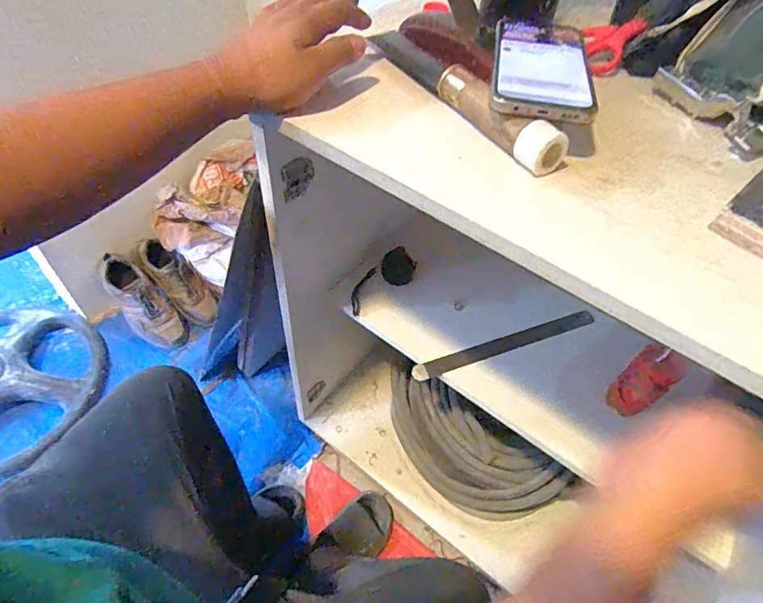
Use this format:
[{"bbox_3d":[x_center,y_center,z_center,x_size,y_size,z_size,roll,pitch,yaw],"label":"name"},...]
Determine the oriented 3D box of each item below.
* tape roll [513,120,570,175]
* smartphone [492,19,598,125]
[{"bbox_3d":[0.126,-0.119,0.350,0.040,0.034,0.024,-17,55,-18],"label":"tape roll"},{"bbox_3d":[0.137,-0.204,0.392,0.077,0.011,0.164,12,51,4],"label":"smartphone"}]

